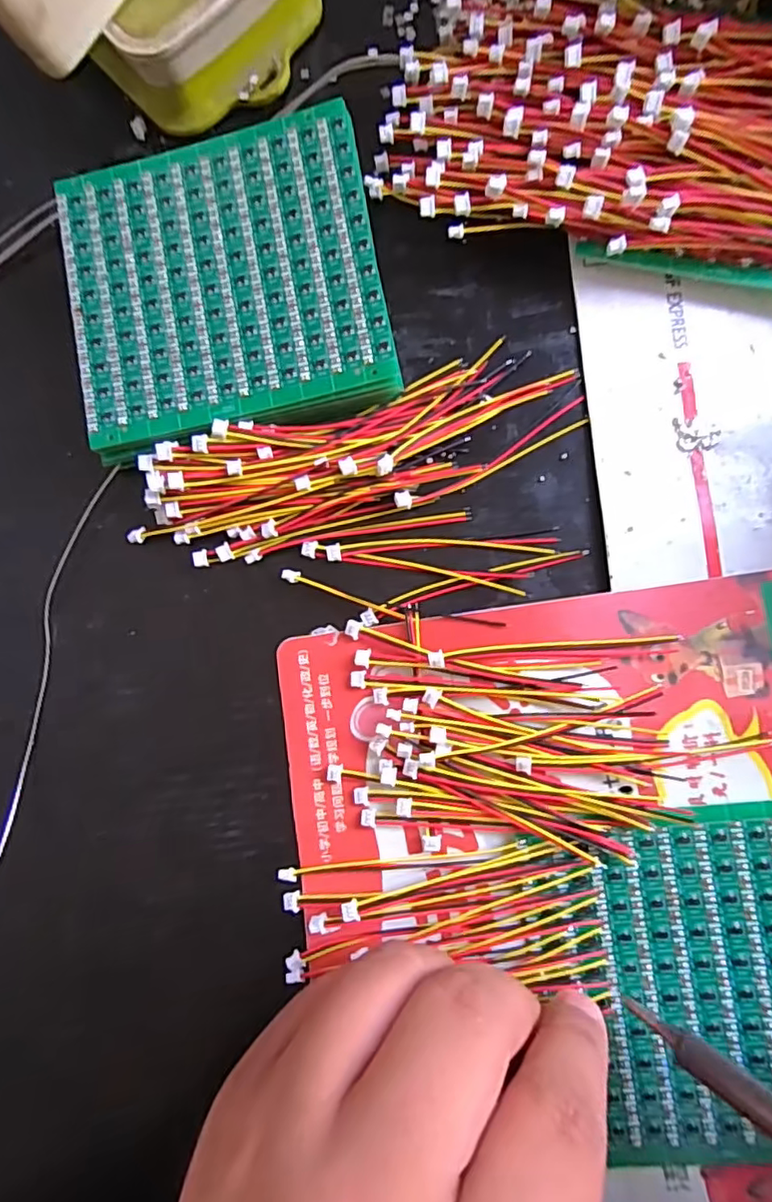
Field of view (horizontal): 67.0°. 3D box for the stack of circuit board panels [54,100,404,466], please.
[{"bbox_3d":[-0.051,-0.101,0.191,0.098,0.016,0.095,-12,84,4],"label":"stack of circuit board panels"}]

